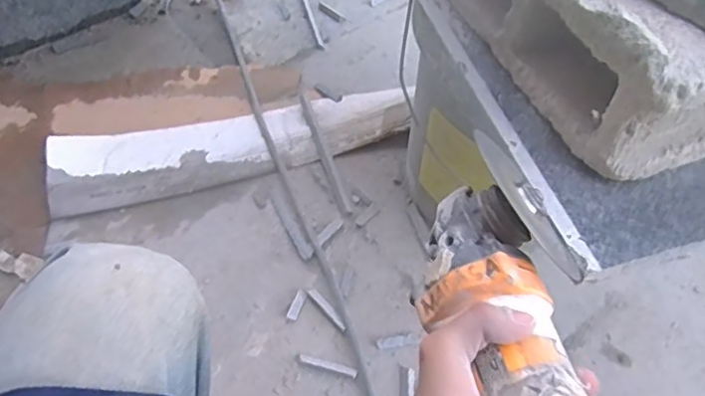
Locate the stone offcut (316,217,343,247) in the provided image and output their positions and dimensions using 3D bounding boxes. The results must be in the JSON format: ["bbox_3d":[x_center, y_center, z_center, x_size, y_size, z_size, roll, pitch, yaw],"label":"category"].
[{"bbox_3d":[-0.030,0.043,0.752,0.013,0.004,0.050,33,59,18],"label":"stone offcut"}]

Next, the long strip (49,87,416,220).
[{"bbox_3d":[-0.155,-0.084,0.821,0.507,0.034,0.115,-14,57,-14],"label":"long strip"}]

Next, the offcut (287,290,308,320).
[{"bbox_3d":[-0.067,0.131,0.697,0.013,0.005,0.039,20,55,10],"label":"offcut"}]

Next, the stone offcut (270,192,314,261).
[{"bbox_3d":[-0.082,0.037,0.754,0.018,0.005,0.110,-24,59,-20],"label":"stone offcut"}]

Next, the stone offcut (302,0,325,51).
[{"bbox_3d":[-0.071,-0.310,1.006,0.012,0.004,0.146,-11,56,-12],"label":"stone offcut"}]

